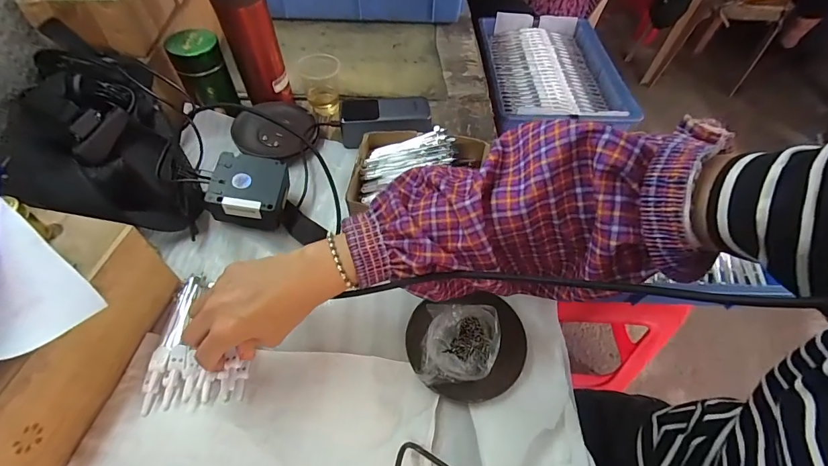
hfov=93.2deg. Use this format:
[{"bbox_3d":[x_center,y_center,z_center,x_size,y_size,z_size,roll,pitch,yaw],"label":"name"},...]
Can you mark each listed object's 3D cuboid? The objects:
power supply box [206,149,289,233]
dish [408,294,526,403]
[{"bbox_3d":[-0.198,-0.050,0.475,0.084,0.056,0.076,2,54,0],"label":"power supply box"},{"bbox_3d":[0.054,0.103,0.378,0.117,0.041,0.102,-3,54,-4],"label":"dish"}]

